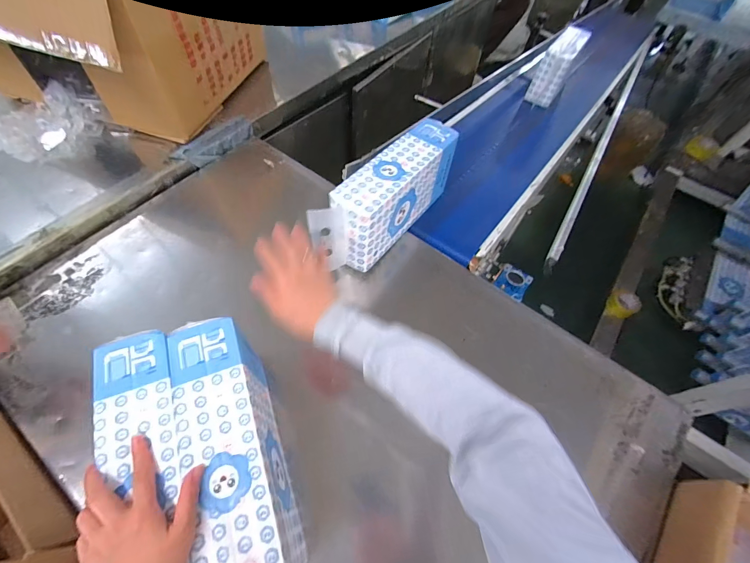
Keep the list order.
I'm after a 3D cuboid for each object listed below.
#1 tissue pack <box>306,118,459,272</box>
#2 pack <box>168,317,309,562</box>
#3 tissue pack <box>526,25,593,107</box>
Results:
[{"bbox_3d":[0.031,-0.174,0.694,0.091,0.158,0.359,34,64,16],"label":"tissue pack"},{"bbox_3d":[-0.182,0.224,0.461,0.094,0.136,0.321,-19,62,-13],"label":"pack"},{"bbox_3d":[0.618,-0.732,1.165,0.094,0.153,0.237,28,63,13],"label":"tissue pack"}]

